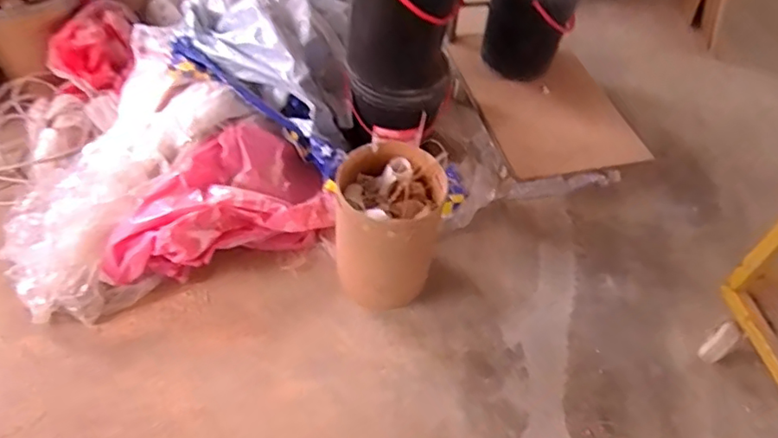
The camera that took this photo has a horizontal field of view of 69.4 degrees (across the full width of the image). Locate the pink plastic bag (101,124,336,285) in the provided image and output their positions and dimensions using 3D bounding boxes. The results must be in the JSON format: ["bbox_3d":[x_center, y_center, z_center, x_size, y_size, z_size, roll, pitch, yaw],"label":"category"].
[{"bbox_3d":[-0.540,-0.061,1.772,0.670,0.233,0.404,-17,54,-17],"label":"pink plastic bag"}]

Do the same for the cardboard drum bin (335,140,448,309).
[{"bbox_3d":[-0.003,0.035,1.619,0.288,0.401,0.300,3,51,-2],"label":"cardboard drum bin"}]

